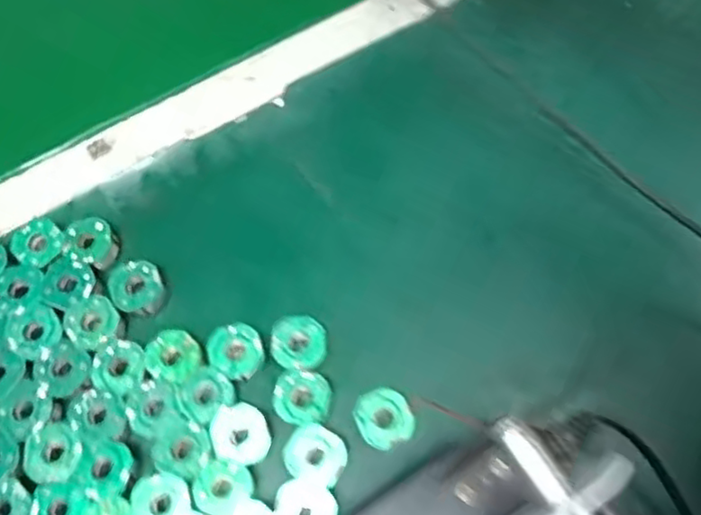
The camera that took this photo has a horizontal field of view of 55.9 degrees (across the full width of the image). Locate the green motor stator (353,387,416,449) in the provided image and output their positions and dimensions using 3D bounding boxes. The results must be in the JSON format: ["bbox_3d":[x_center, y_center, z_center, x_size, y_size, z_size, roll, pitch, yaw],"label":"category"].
[{"bbox_3d":[0.019,0.092,0.380,0.031,0.014,0.032,0,68,1],"label":"green motor stator"}]

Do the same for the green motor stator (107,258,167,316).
[{"bbox_3d":[-0.131,0.020,0.410,0.031,0.018,0.032,0,68,1],"label":"green motor stator"}]

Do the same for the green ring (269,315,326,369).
[{"bbox_3d":[-0.031,0.051,0.396,0.033,0.016,0.034,0,68,1],"label":"green ring"}]

